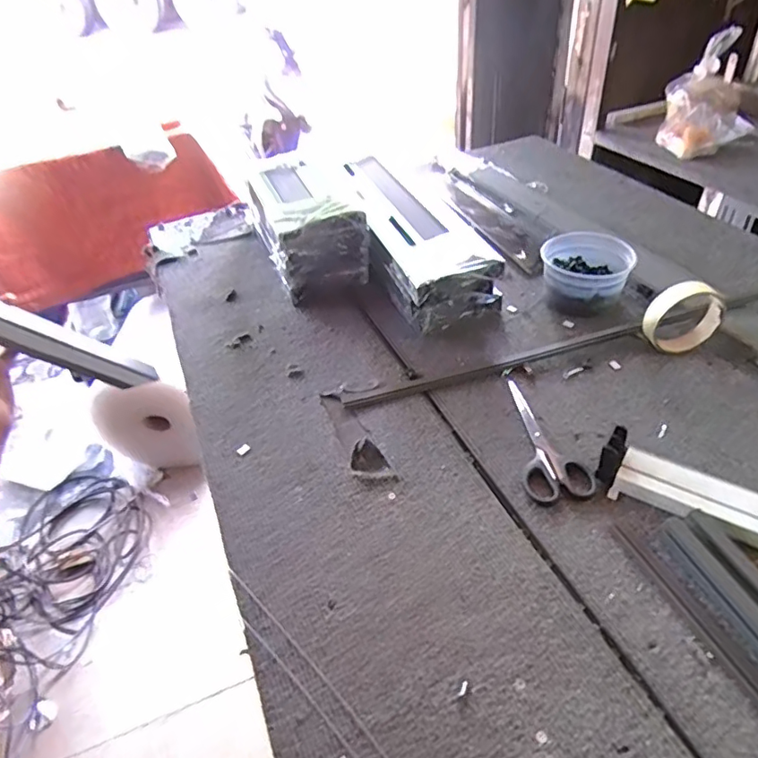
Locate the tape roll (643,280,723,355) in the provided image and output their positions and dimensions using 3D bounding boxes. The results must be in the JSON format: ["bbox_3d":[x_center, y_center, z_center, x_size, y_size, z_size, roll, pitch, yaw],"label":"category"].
[{"bbox_3d":[0.354,-0.070,0.639,0.090,0.085,0.028,-15,41,-10],"label":"tape roll"}]

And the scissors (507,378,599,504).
[{"bbox_3d":[0.170,0.057,0.570,0.063,0.007,0.164,-4,40,3],"label":"scissors"}]

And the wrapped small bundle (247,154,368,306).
[{"bbox_3d":[-0.114,-0.241,0.852,0.127,0.125,0.247,-16,41,-11],"label":"wrapped small bundle"}]

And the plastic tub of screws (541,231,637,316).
[{"bbox_3d":[0.274,-0.139,0.732,0.103,0.073,0.097,-4,40,3],"label":"plastic tub of screws"}]

